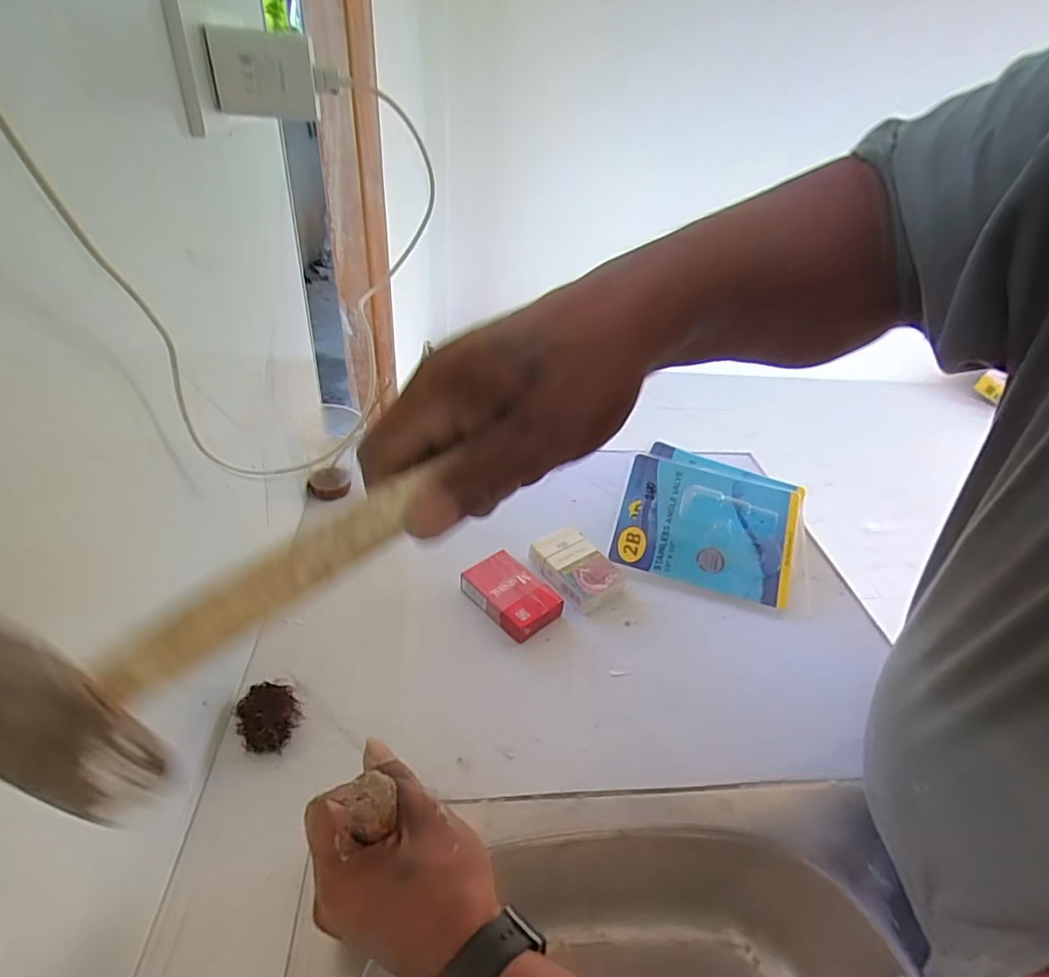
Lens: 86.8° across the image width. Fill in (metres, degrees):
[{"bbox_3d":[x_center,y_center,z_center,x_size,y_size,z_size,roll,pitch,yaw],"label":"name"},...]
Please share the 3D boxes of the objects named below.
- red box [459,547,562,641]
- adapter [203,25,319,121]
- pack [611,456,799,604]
[{"bbox_3d":[-0.013,0.104,0.537,0.057,0.030,0.090,-28,48,-36],"label":"red box"},{"bbox_3d":[-0.167,-0.265,0.355,0.062,0.045,0.017,-12,40,-22],"label":"adapter"},{"bbox_3d":[0.196,0.037,0.598,0.182,0.026,0.141,13,67,11],"label":"pack"}]

